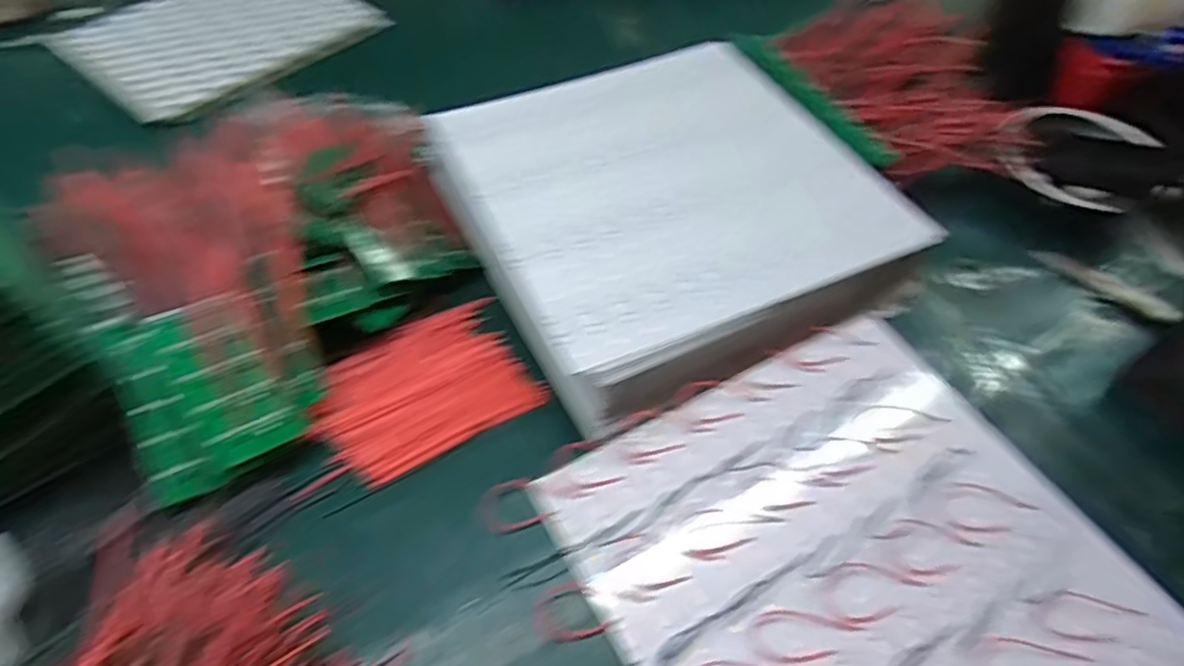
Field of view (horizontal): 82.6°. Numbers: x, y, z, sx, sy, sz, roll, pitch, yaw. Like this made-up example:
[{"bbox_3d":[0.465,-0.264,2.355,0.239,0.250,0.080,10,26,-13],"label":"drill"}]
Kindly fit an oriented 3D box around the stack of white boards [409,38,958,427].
[{"bbox_3d":[0.053,-0.106,0.523,0.290,0.057,0.309,-22,57,-16],"label":"stack of white boards"}]

